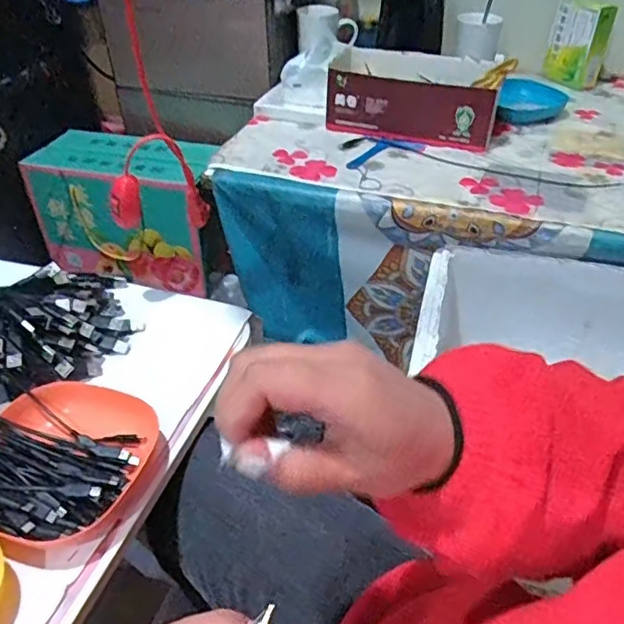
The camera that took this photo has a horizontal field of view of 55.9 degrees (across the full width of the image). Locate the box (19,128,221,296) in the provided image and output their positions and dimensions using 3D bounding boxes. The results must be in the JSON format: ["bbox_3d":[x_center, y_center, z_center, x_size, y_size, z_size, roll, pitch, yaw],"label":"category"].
[{"bbox_3d":[-0.334,-0.187,1.102,0.327,0.230,0.148,11,41,13],"label":"box"}]

